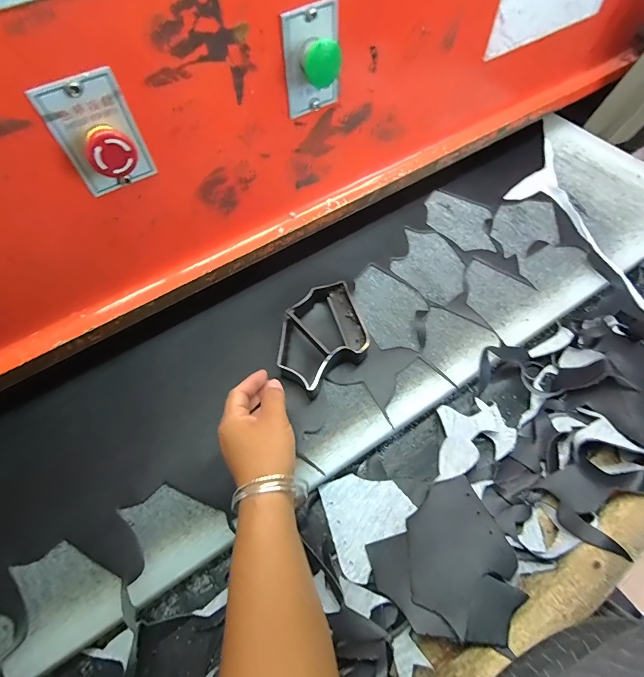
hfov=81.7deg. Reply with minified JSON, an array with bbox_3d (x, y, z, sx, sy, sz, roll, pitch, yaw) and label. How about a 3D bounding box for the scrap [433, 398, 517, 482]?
[{"bbox_3d":[0.173,0.114,0.445,0.106,0.012,0.075,-18,61,-9],"label":"scrap"}]

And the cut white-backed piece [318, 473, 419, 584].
[{"bbox_3d":[0.040,0.190,0.405,0.088,0.006,0.099,37,63,24],"label":"cut white-backed piece"}]

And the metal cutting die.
[{"bbox_3d":[-0.002,-0.004,0.471,0.129,0.036,0.111,-34,65,-17],"label":"metal cutting die"}]

